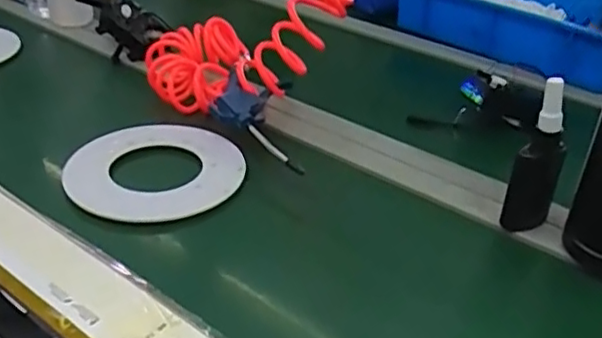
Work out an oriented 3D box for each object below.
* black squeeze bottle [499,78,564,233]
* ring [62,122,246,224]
[{"bbox_3d":[0.234,-0.013,0.621,0.041,0.155,0.047,17,34,21],"label":"black squeeze bottle"},{"bbox_3d":[-0.158,0.000,0.699,0.187,0.010,0.182,-3,39,-12],"label":"ring"}]

